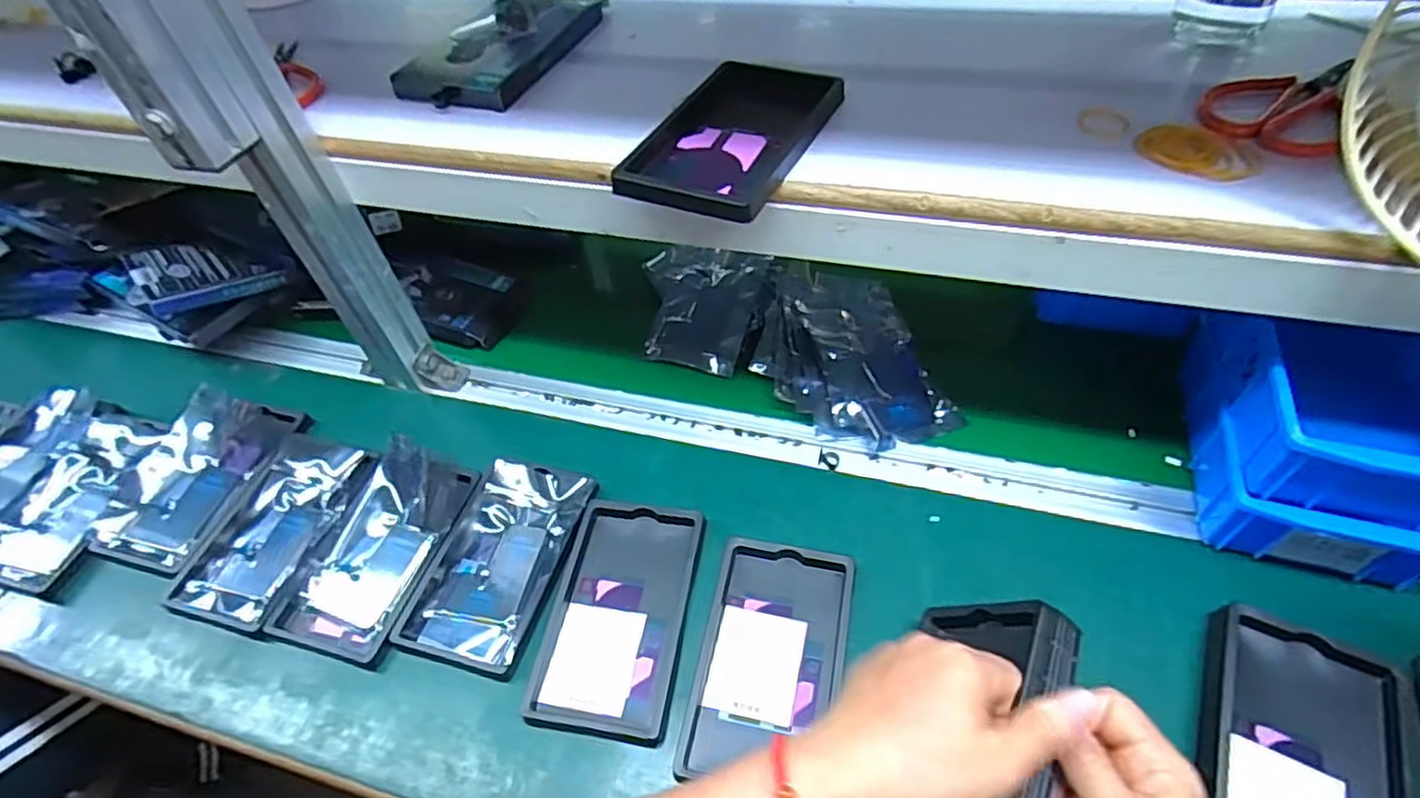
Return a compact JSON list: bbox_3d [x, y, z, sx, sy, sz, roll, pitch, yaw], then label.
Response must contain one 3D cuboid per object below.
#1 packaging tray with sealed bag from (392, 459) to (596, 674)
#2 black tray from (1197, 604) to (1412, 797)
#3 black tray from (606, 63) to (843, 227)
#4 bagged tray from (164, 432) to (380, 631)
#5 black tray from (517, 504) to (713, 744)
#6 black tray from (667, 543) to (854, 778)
[{"bbox_3d":[-0.155,0.118,0.513,0.095,0.014,0.159,12,52,15],"label":"packaging tray with sealed bag"},{"bbox_3d":[0.332,0.206,0.382,0.101,0.024,0.165,18,54,20],"label":"black tray"},{"bbox_3d":[0.016,-0.172,0.443,0.097,0.012,0.162,18,54,20],"label":"black tray"},{"bbox_3d":[-0.343,0.099,0.542,0.094,0.017,0.154,13,52,16],"label":"bagged tray"},{"bbox_3d":[-0.062,0.147,0.477,0.094,0.014,0.160,5,50,10],"label":"black tray"},{"bbox_3d":[0.040,0.171,0.452,0.091,0.019,0.152,8,51,13],"label":"black tray"}]

